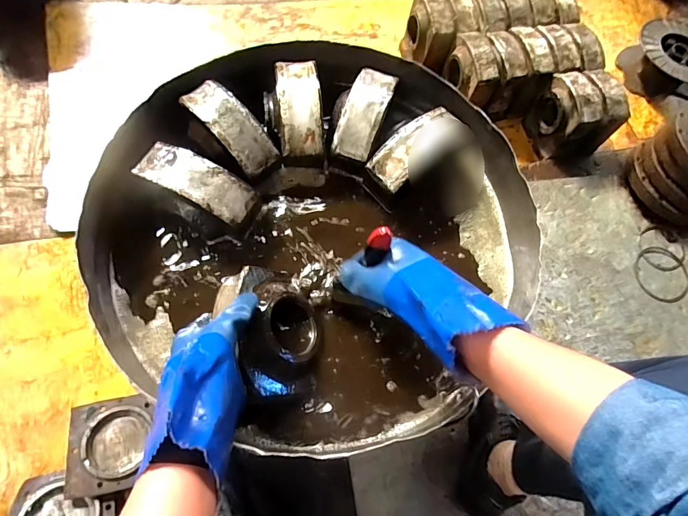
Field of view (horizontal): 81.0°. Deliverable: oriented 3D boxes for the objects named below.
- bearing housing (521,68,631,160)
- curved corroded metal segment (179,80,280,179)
[{"bbox_3d":[0.604,-0.373,1.066,0.161,0.168,0.182,-8,71,-11],"label":"bearing housing"},{"bbox_3d":[-0.162,-0.186,0.576,0.061,0.040,0.155,-41,79,-20],"label":"curved corroded metal segment"}]

